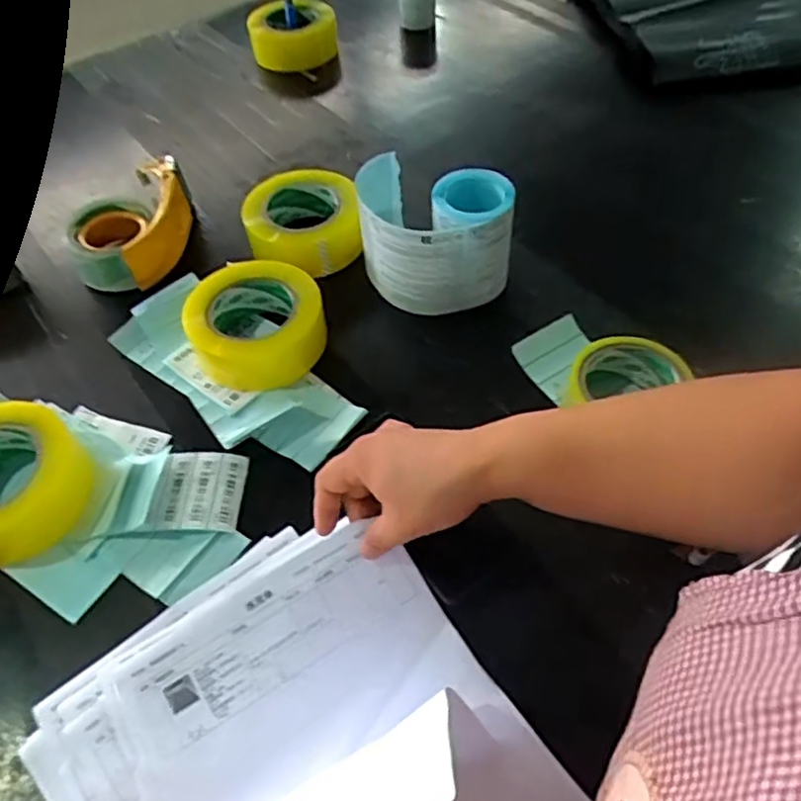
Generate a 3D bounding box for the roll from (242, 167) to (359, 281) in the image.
[{"bbox_3d":[-0.106,-0.194,0.714,0.120,0.065,0.131,-2,52,2],"label":"roll"}]

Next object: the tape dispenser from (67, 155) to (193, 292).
[{"bbox_3d":[-0.287,-0.193,0.724,0.108,0.059,0.156,6,53,8],"label":"tape dispenser"}]

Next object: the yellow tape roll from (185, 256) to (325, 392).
[{"bbox_3d":[-0.136,-0.074,0.626,0.128,0.053,0.111,-22,54,-13],"label":"yellow tape roll"}]

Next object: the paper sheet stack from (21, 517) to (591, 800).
[{"bbox_3d":[-0.057,0.203,0.372,0.258,0.147,0.315,-33,57,-23],"label":"paper sheet stack"}]

